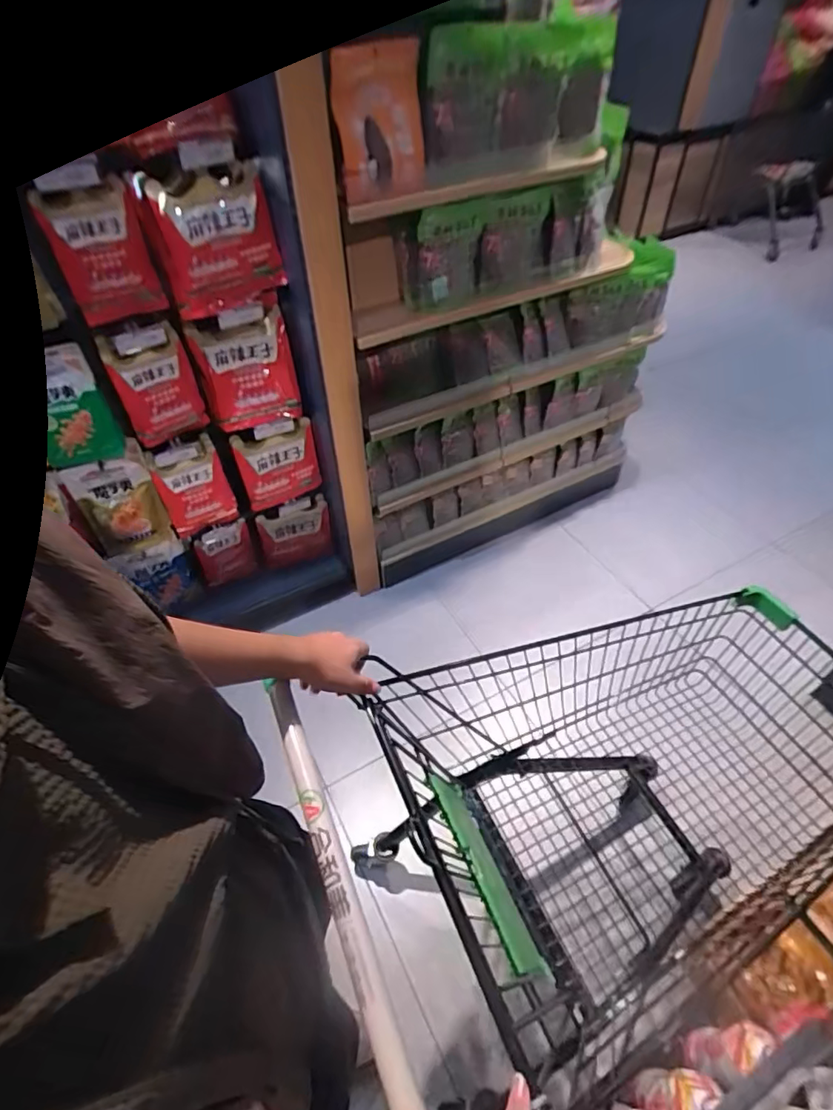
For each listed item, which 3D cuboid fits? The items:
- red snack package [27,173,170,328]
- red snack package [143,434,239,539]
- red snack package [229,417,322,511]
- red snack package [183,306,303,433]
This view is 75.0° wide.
[{"bbox_3d":[-0.692,-0.660,1.200,0.186,0.258,0.031,-9,47,-6],"label":"red snack package"},{"bbox_3d":[-0.641,-0.186,1.577,0.189,0.277,0.058,-23,50,-19],"label":"red snack package"},{"bbox_3d":[-0.416,-0.273,1.656,0.236,0.252,0.032,-21,49,-17],"label":"red snack package"},{"bbox_3d":[-0.464,-0.501,1.498,0.242,0.273,0.081,-14,17,-8],"label":"red snack package"}]

